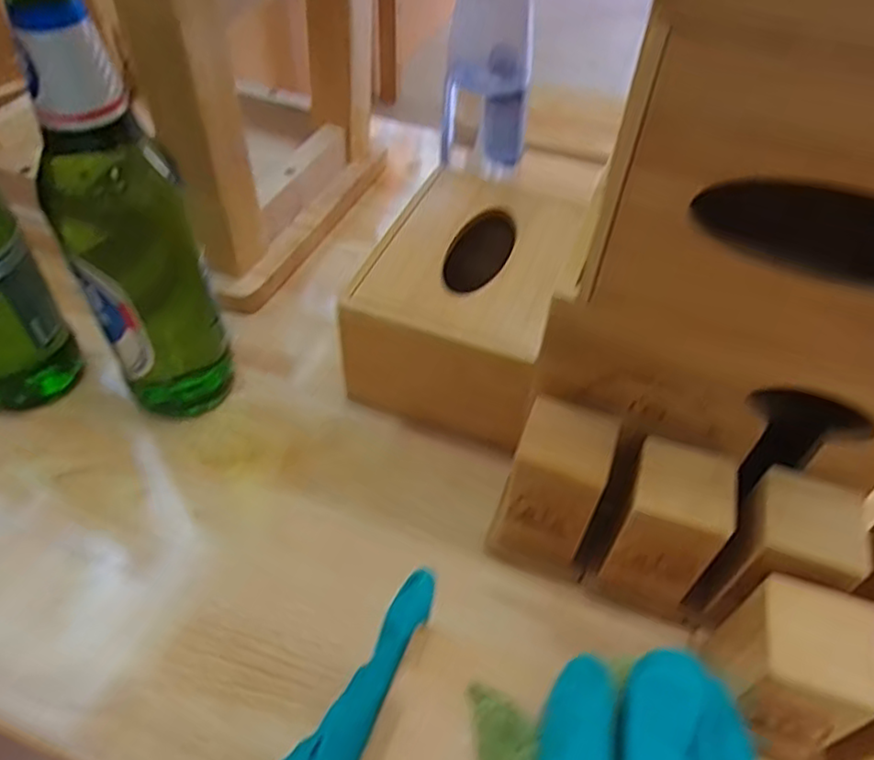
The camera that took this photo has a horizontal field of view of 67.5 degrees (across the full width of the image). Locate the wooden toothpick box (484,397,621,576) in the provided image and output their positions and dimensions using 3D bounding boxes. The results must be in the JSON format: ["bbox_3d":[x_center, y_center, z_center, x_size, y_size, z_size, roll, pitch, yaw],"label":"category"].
[{"bbox_3d":[0.060,0.059,0.344,0.046,0.087,0.044,18,50,12],"label":"wooden toothpick box"}]

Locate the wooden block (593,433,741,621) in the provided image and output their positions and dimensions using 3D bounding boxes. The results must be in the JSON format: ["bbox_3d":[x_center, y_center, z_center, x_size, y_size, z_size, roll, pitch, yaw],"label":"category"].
[{"bbox_3d":[0.113,0.075,0.328,0.043,0.083,0.044,18,49,12],"label":"wooden block"}]

